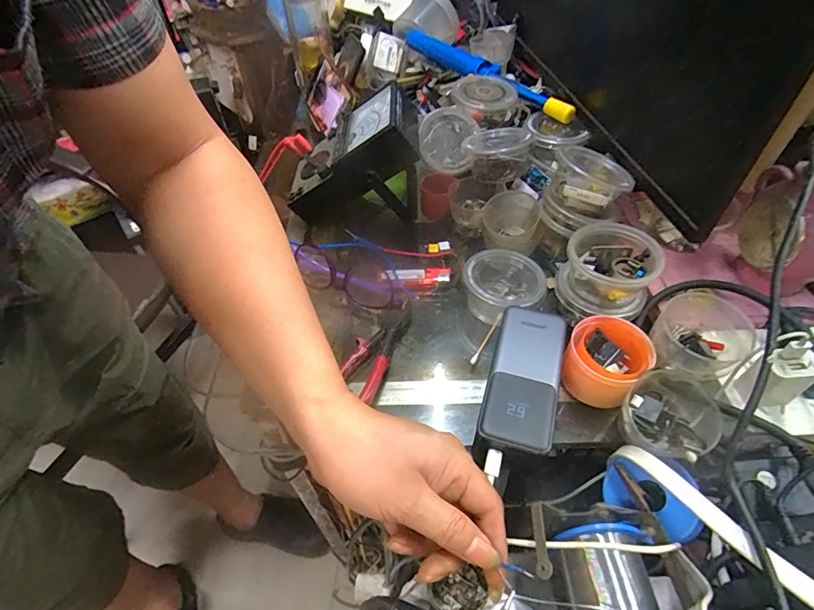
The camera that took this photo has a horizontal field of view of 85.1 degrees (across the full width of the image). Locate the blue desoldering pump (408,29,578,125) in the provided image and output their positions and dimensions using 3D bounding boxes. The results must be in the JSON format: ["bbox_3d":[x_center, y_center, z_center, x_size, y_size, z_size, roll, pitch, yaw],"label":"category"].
[{"bbox_3d":[0.098,-0.314,0.597,0.031,0.034,0.314,-31,55,-23],"label":"blue desoldering pump"}]

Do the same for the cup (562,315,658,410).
[{"bbox_3d":[0.165,0.048,0.374,0.060,0.049,0.057,-1,49,1],"label":"cup"}]

